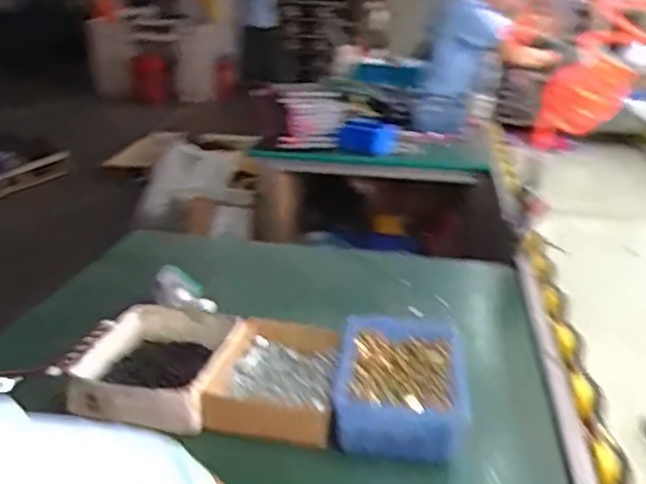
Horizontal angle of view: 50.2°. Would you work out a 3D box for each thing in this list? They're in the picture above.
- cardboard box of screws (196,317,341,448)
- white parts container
[{"bbox_3d":[-0.050,0.156,0.788,0.132,0.059,0.174,4,20,6],"label":"cardboard box of screws"},{"bbox_3d":[-0.186,0.145,0.797,0.145,0.068,0.186,5,20,8],"label":"white parts container"}]

